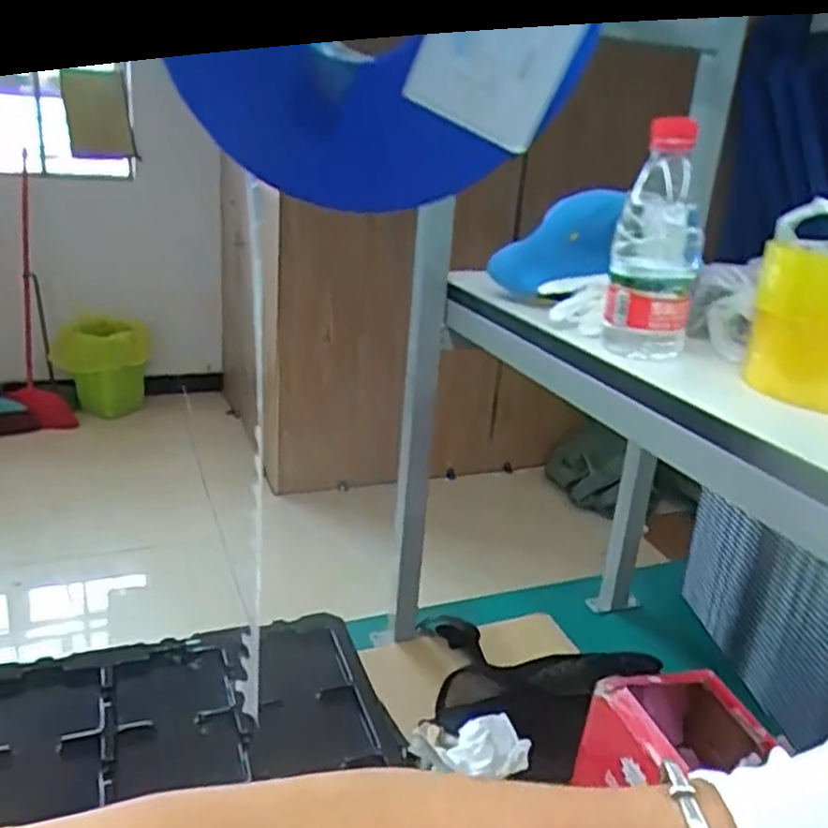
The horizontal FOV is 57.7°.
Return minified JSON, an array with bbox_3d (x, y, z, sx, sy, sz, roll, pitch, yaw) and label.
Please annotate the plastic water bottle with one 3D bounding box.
[{"bbox_3d":[0.178,-0.122,0.545,0.061,0.167,0.054,9,21,12],"label":"plastic water bottle"}]

